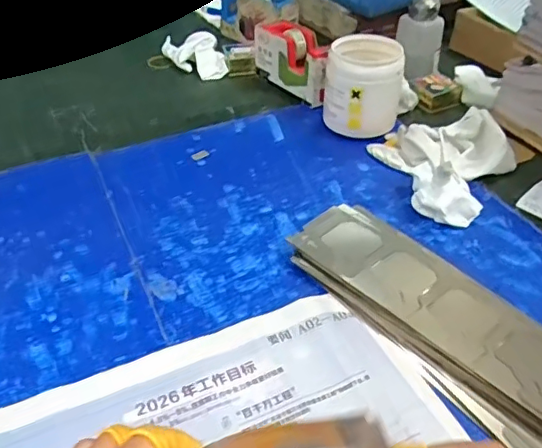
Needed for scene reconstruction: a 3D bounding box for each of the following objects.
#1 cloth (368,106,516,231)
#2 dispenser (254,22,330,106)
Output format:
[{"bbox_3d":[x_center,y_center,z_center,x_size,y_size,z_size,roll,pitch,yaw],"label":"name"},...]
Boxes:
[{"bbox_3d":[0.215,-0.073,0.655,0.149,0.050,0.164,-11,40,-13],"label":"cloth"},{"bbox_3d":[0.039,-0.231,0.818,0.054,0.087,0.153,-25,45,-27],"label":"dispenser"}]

